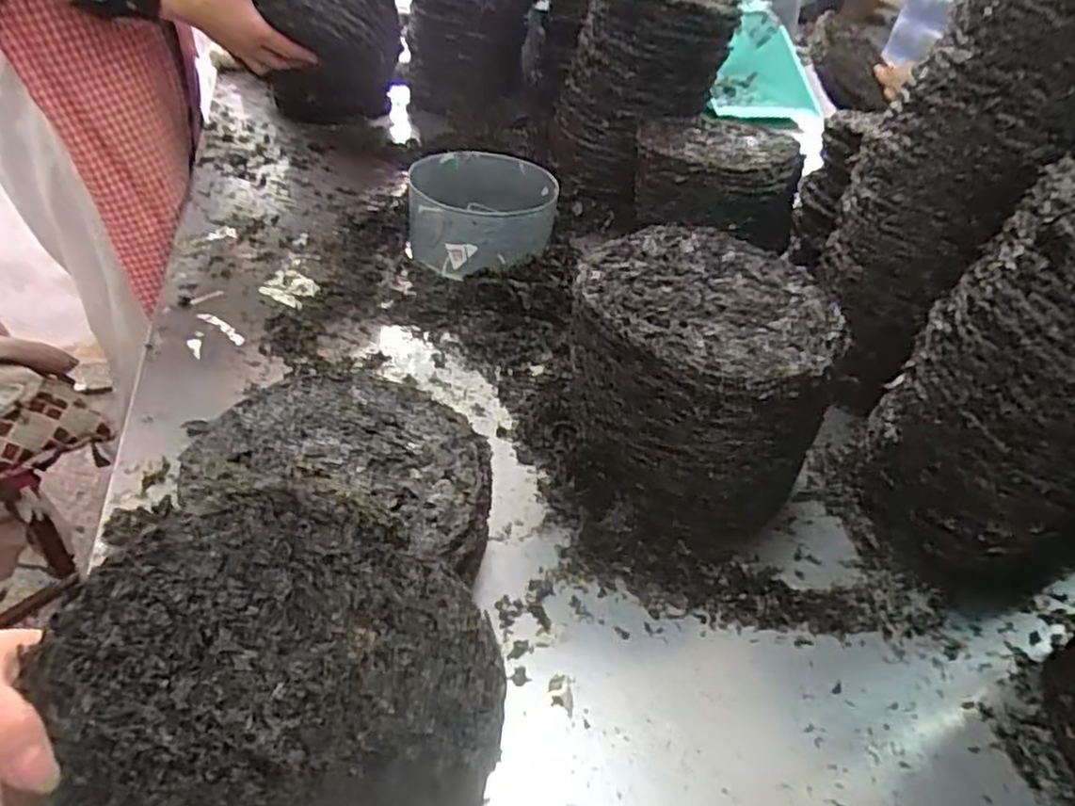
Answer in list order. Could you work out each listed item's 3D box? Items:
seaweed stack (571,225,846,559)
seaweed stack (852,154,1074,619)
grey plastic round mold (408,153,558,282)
[{"bbox_3d":[0.120,-0.011,0.573,0.183,0.187,0.188,9,42,3],"label":"seaweed stack"},{"bbox_3d":[0.393,0.008,0.509,0.189,0.308,0.187,-1,43,-9],"label":"seaweed stack"},{"bbox_3d":[-0.068,-0.237,0.863,0.175,0.079,0.177,1,42,-7],"label":"grey plastic round mold"}]

